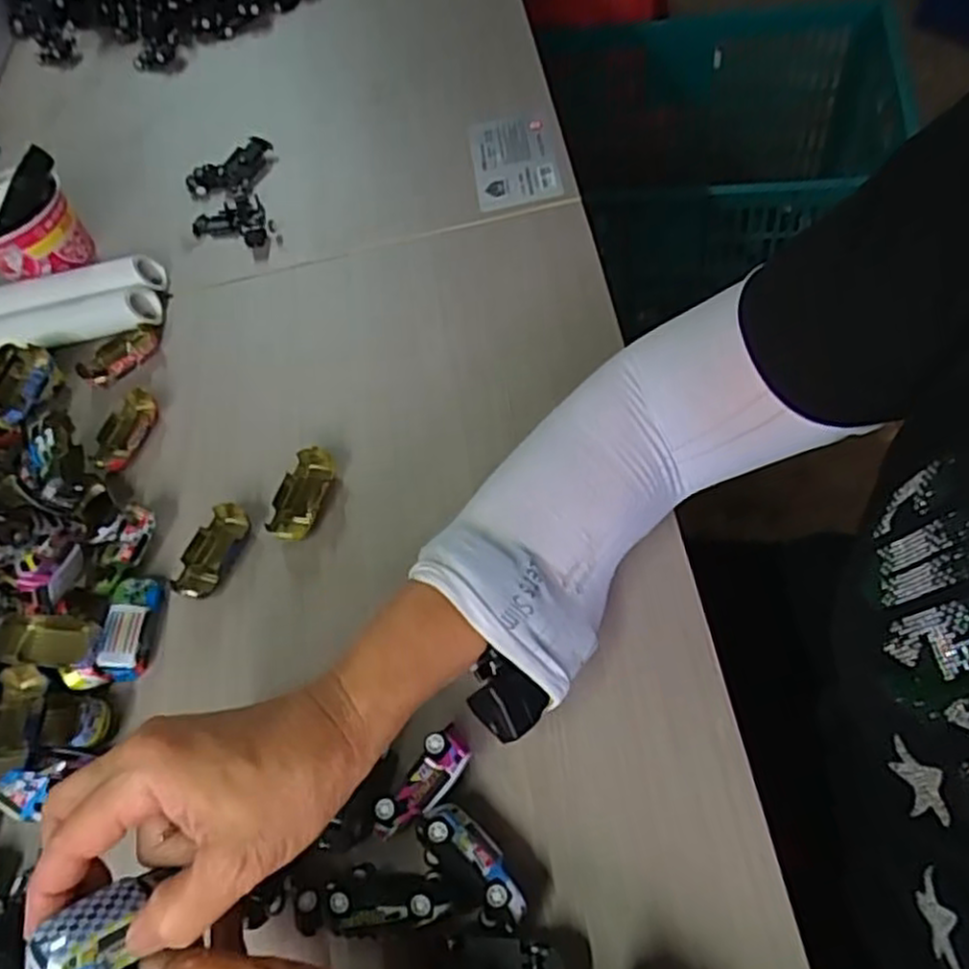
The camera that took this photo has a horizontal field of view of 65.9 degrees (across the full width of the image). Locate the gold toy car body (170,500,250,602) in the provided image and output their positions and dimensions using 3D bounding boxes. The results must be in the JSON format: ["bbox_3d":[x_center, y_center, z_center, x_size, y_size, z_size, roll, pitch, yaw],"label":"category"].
[{"bbox_3d":[-0.176,0.043,0.481,0.030,0.014,0.067,12,62,19],"label":"gold toy car body"}]

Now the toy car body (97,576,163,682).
[{"bbox_3d":[-0.216,0.086,0.458,0.025,0.020,0.061,-10,57,6],"label":"toy car body"}]

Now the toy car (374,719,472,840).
[{"bbox_3d":[-0.029,0.152,0.375,0.023,0.029,0.059,31,69,27],"label":"toy car"}]

